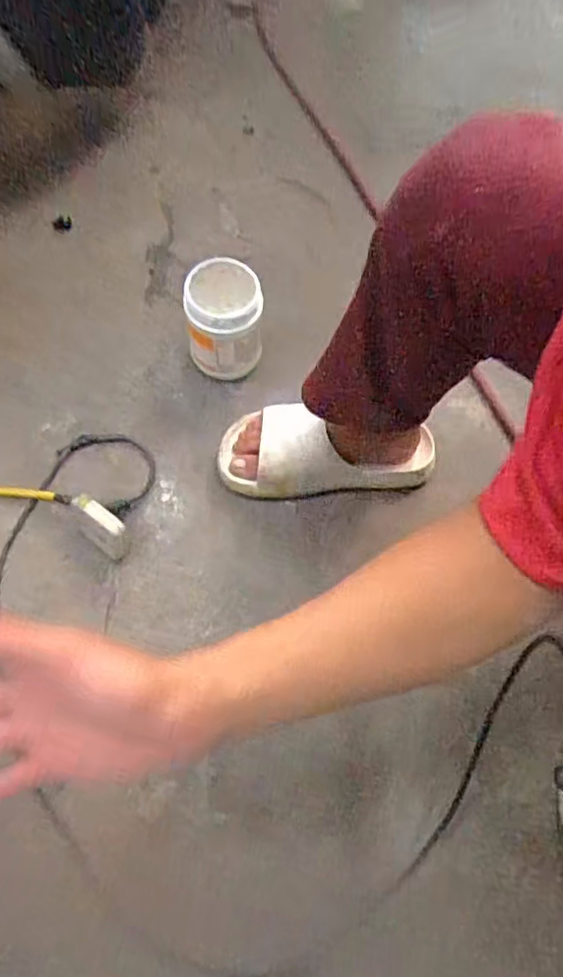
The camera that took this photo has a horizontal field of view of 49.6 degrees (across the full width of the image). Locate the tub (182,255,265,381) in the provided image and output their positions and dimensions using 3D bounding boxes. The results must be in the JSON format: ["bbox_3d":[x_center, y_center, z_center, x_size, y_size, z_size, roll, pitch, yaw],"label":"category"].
[{"bbox_3d":[-0.070,-0.215,0.775,0.090,0.133,0.093,-1,66,3],"label":"tub"}]

